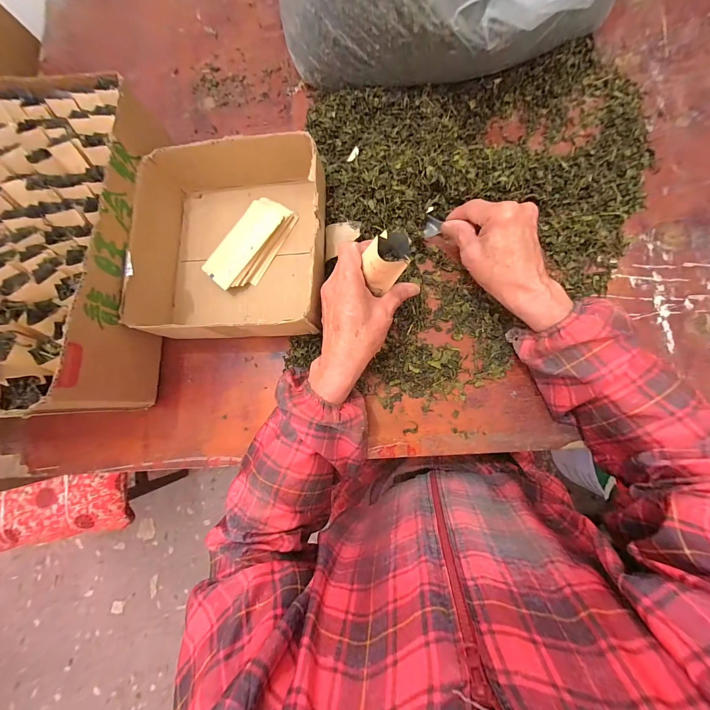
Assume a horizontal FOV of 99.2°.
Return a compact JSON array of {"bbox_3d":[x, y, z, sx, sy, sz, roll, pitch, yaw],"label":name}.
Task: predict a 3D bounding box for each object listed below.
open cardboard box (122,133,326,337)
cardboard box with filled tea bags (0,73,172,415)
[{"bbox_3d":[-0.149,-0.136,0.382,0.225,0.082,0.224,-2,83,5],"label":"open cardboard box"},{"bbox_3d":[-0.398,-0.127,0.378,0.273,0.143,0.388,-1,83,6],"label":"cardboard box with filled tea bags"}]

